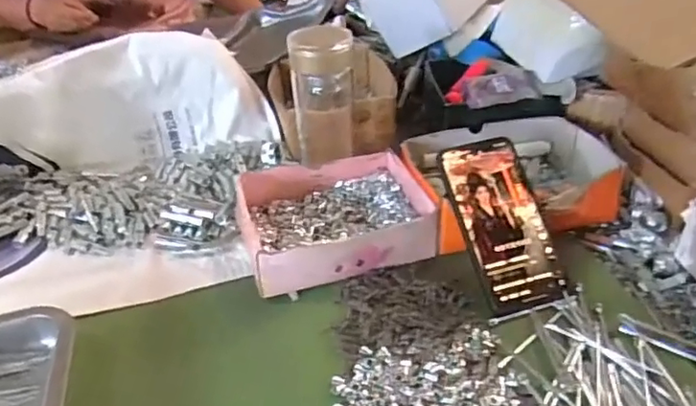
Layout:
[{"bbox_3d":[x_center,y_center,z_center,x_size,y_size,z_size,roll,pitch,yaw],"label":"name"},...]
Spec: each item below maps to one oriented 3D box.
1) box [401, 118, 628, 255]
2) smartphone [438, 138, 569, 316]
[{"bbox_3d":[0.172,-0.023,0.611,0.207,0.066,0.160,-12,35,-10],"label":"box"},{"bbox_3d":[0.139,0.016,0.523,0.074,0.008,0.160,-12,69,-10],"label":"smartphone"}]

